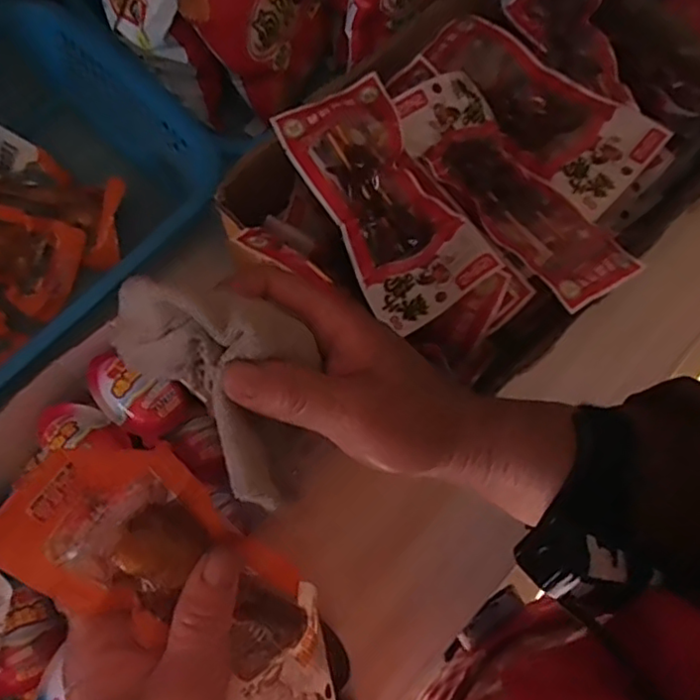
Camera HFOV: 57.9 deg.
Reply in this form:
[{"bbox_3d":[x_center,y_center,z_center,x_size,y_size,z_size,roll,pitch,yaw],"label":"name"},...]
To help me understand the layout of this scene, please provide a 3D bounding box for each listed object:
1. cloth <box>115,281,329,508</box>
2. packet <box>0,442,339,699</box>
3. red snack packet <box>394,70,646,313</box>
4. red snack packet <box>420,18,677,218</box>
[{"bbox_3d":[-0.063,0.014,0.260,0.082,0.038,0.076,15,73,3],"label":"cloth"},{"bbox_3d":[-0.069,0.111,0.290,0.174,0.023,0.071,44,76,-11],"label":"packet"},{"bbox_3d":[0.111,-0.116,0.433,0.081,0.029,0.194,-31,69,-30],"label":"red snack packet"},{"bbox_3d":[0.132,-0.181,0.473,0.188,0.028,0.081,42,76,11],"label":"red snack packet"}]

